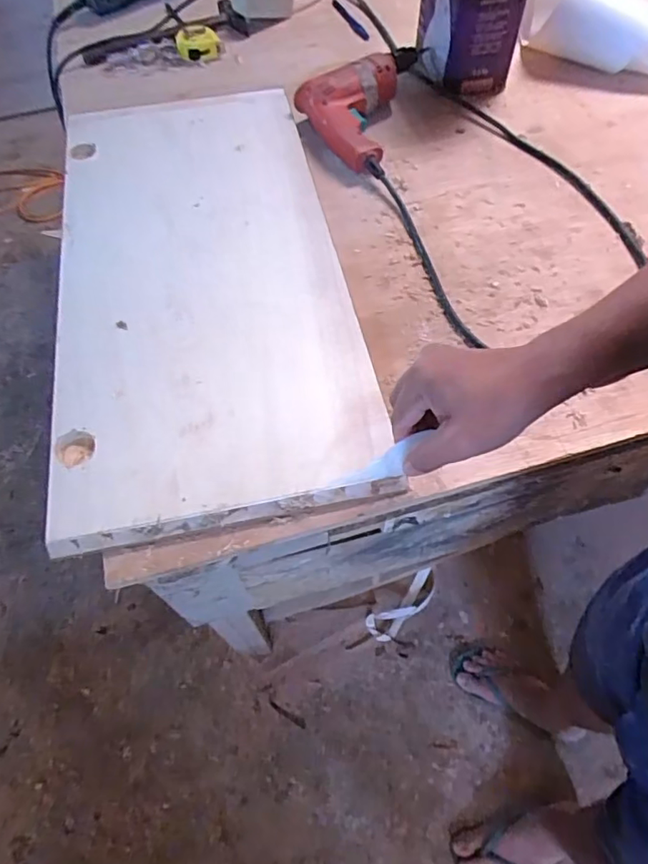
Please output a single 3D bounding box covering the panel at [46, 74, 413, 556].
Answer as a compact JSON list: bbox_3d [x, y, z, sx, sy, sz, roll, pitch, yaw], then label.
[{"bbox_3d":[-0.149,-0.209,0.657,0.315,0.036,0.676,-8,59,-9],"label":"panel"}]

